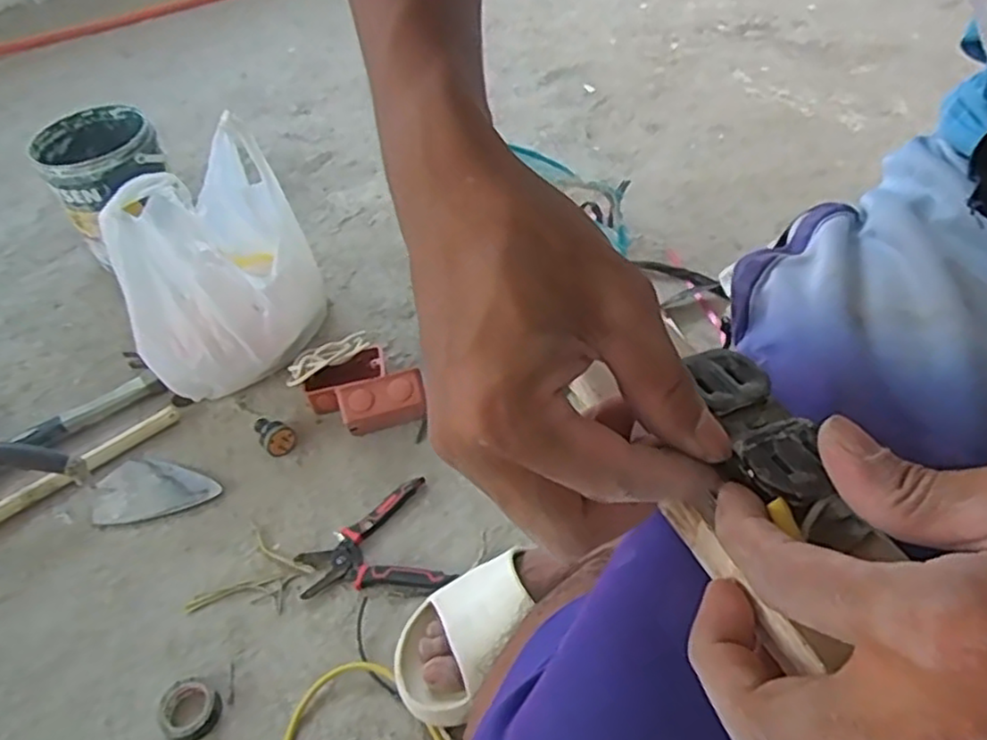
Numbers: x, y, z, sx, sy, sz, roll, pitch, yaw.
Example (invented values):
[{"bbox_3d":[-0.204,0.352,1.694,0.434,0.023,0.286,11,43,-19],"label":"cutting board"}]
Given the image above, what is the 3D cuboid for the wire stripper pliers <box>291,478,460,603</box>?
[{"bbox_3d":[-0.132,0.193,0.753,0.149,0.013,0.132,-17,49,-9],"label":"wire stripper pliers"}]

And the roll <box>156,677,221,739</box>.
[{"bbox_3d":[-0.283,0.313,0.654,0.059,0.022,0.049,31,58,29],"label":"roll"}]

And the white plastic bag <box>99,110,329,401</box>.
[{"bbox_3d":[-0.347,-0.130,0.884,0.219,0.293,0.177,-16,48,-8],"label":"white plastic bag"}]

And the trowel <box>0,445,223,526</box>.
[{"bbox_3d":[-0.458,0.116,0.816,0.260,0.097,0.088,1,48,7],"label":"trowel"}]

